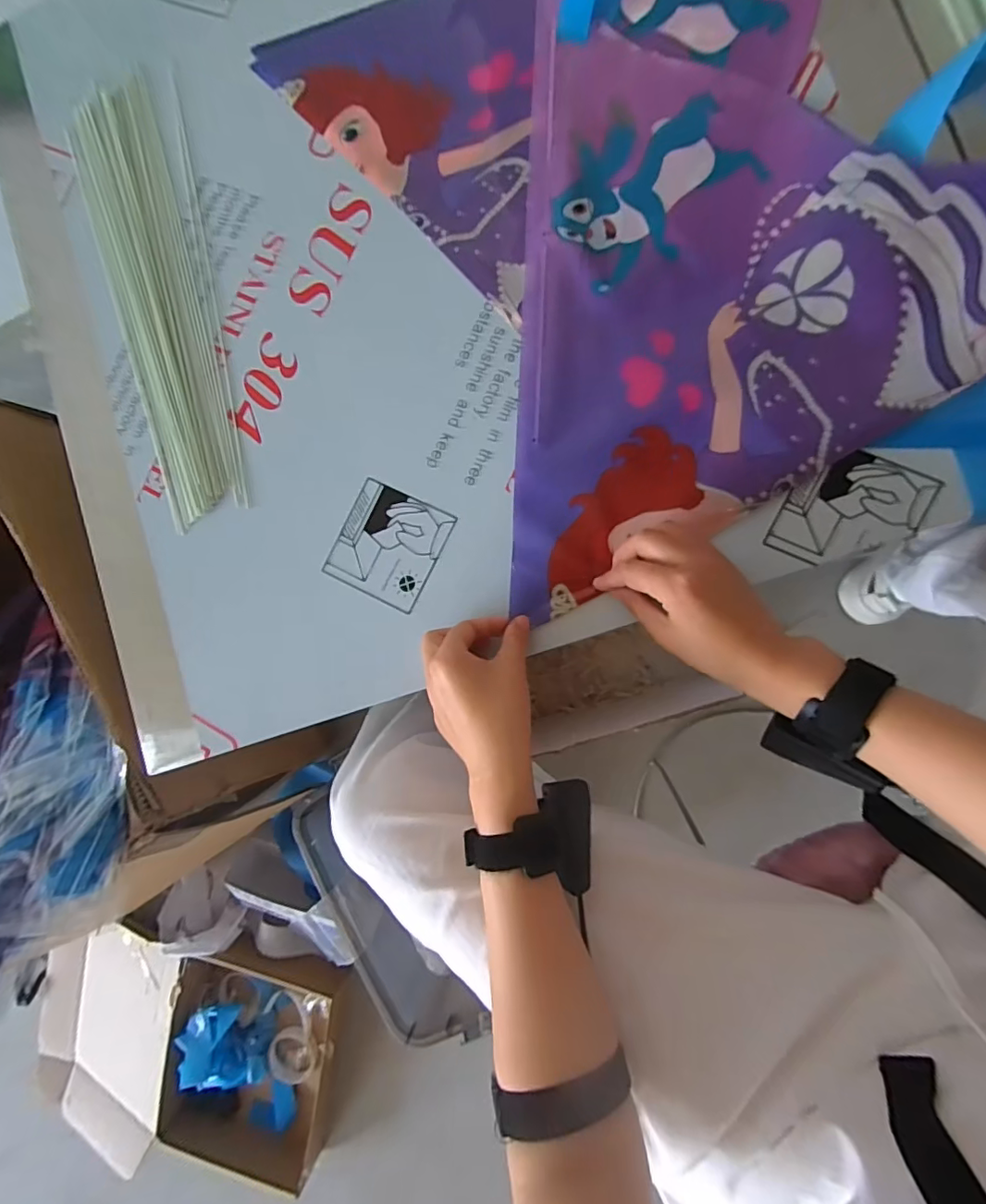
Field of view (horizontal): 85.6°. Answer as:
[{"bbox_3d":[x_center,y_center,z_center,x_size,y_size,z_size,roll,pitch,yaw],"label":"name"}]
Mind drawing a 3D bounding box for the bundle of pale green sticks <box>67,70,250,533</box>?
[{"bbox_3d":[-0.303,-0.286,0.497,0.107,0.010,0.415,-17,85,8],"label":"bundle of pale green sticks"}]

